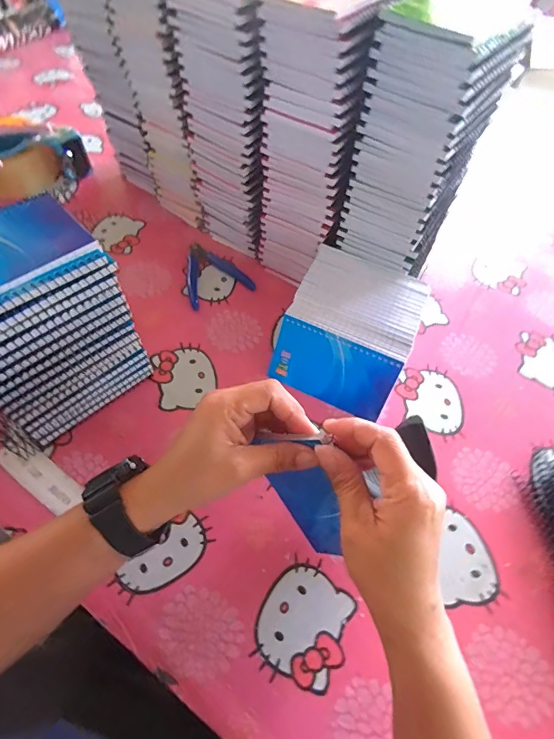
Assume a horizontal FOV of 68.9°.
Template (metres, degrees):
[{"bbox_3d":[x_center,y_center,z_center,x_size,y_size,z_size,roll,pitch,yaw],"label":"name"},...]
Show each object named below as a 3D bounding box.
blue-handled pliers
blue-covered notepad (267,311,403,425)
[{"bbox_3d":[-0.089,-0.133,0.547,0.085,0.007,0.111,-19,62,-15],"label":"blue-handled pliers"},{"bbox_3d":[0.057,0.000,0.432,0.130,0.078,0.008,25,34,12],"label":"blue-covered notepad"}]

